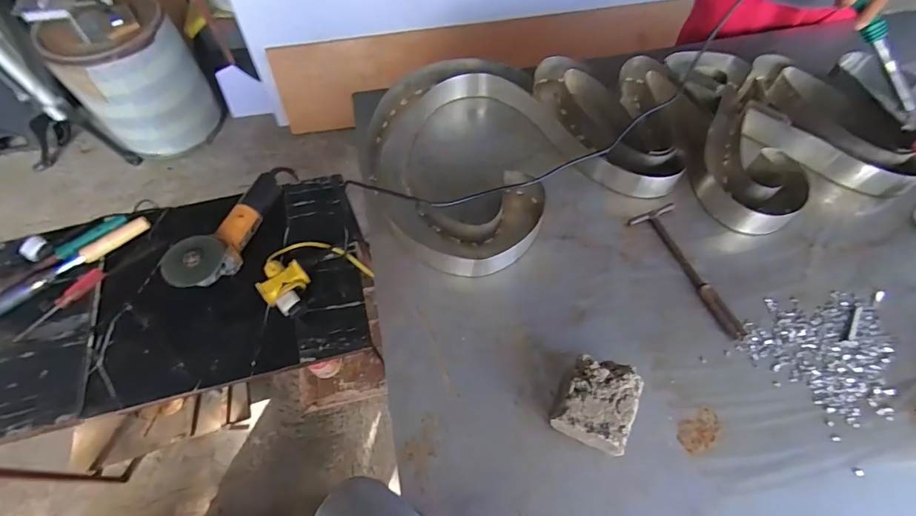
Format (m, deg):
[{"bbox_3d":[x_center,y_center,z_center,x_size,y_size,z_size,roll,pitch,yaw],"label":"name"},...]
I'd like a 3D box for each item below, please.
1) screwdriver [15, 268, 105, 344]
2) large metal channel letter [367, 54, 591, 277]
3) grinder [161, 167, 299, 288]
[{"bbox_3d":[-0.731,0.088,0.828,0.032,0.023,0.166,27,63,15],"label":"screwdriver"},{"bbox_3d":[0.009,-0.188,0.746,0.354,0.075,0.407,29,64,16],"label":"large metal channel letter"},{"bbox_3d":[-0.430,-0.072,0.873,0.085,0.097,0.334,12,50,10],"label":"grinder"}]

